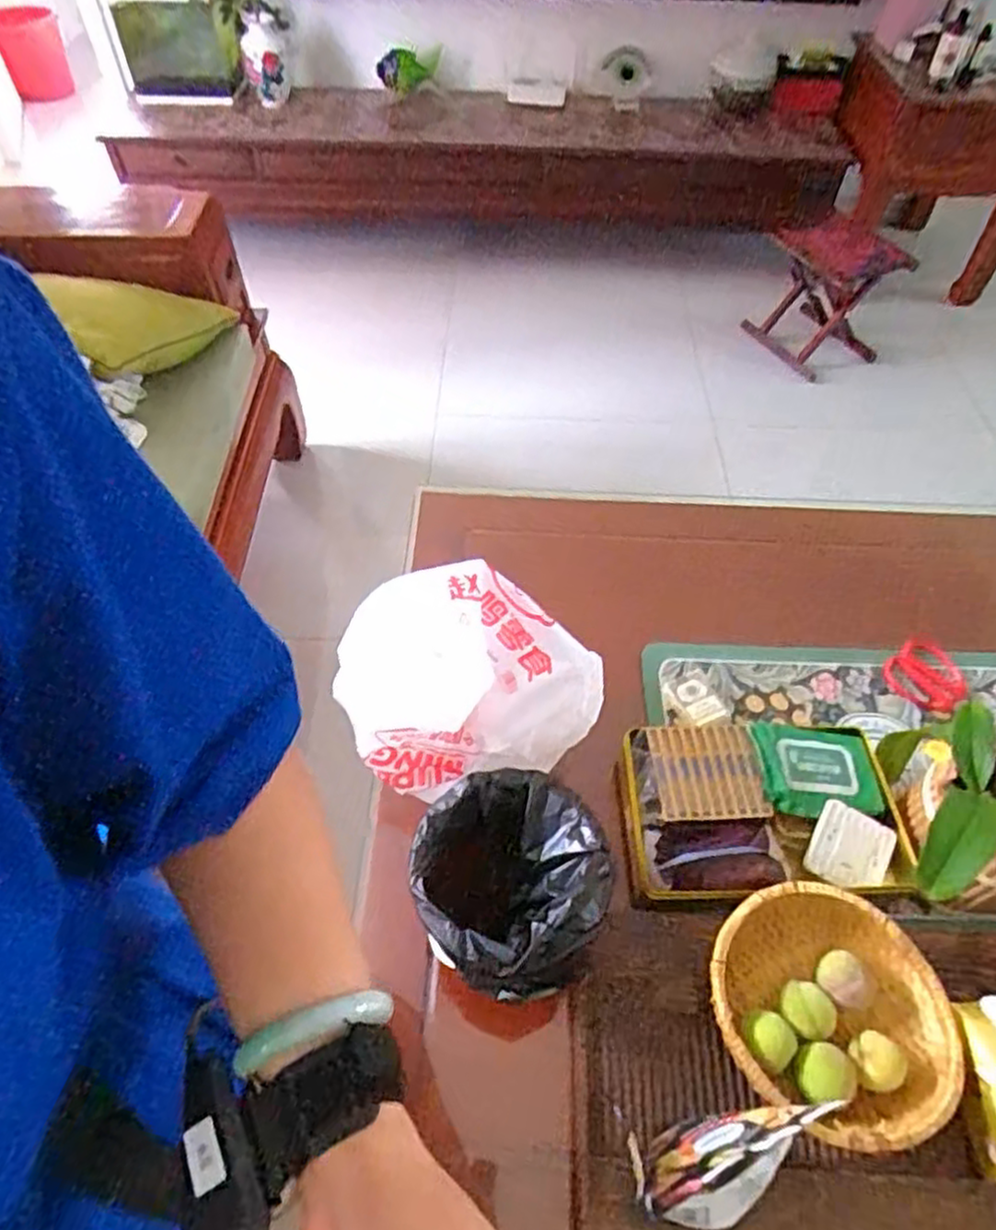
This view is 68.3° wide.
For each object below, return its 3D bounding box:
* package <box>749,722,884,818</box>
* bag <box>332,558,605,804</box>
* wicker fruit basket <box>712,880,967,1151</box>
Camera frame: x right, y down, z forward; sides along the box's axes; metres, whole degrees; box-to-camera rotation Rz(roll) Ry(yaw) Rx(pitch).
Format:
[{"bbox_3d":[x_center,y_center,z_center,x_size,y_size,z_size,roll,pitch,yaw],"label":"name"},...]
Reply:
[{"bbox_3d":[0.374,0.183,0.868,0.149,0.032,0.107,5,61,-12],"label":"package"},{"bbox_3d":[-0.033,0.069,0.814,0.276,0.232,0.165,-13,54,-11],"label":"bag"},{"bbox_3d":[0.308,0.372,0.689,0.198,0.070,0.219,-28,58,-20],"label":"wicker fruit basket"}]

